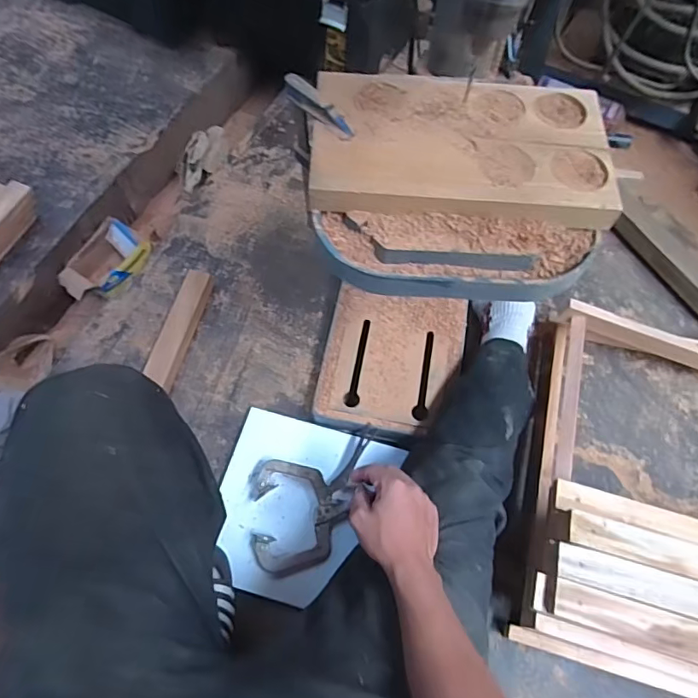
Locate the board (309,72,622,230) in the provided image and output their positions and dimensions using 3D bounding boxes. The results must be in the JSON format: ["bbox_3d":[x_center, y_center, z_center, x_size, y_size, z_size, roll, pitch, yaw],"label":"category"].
[{"bbox_3d":[0.098,-0.183,0.439,0.252,0.019,0.155,3,64,-2],"label":"board"}]

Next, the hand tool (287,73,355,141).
[{"bbox_3d":[-0.026,-0.211,0.430,0.016,0.014,0.080,-38,72,-19],"label":"hand tool"}]

